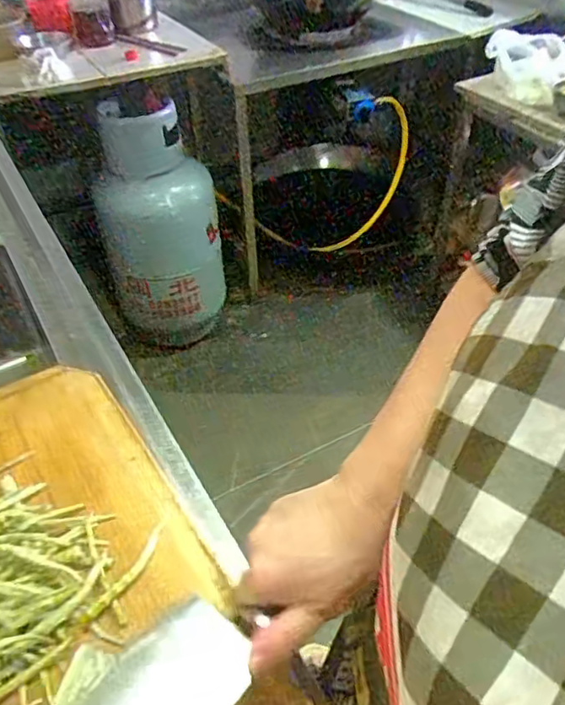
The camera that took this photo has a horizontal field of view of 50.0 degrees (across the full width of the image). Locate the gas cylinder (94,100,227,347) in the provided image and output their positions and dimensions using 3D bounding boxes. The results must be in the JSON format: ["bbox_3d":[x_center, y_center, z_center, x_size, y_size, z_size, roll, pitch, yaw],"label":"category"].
[{"bbox_3d":[-0.345,-0.368,1.773,0.314,0.597,0.338,-8,41,-6],"label":"gas cylinder"}]

